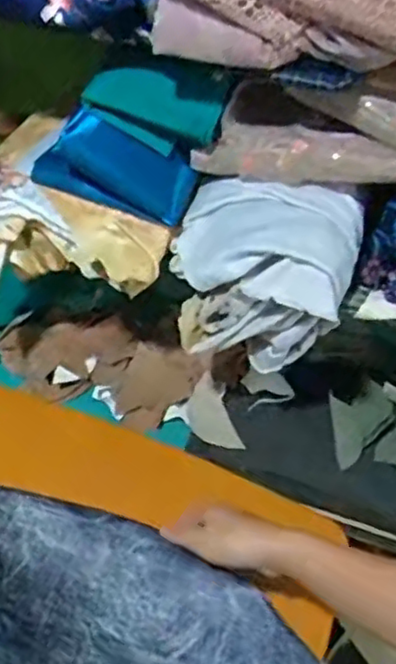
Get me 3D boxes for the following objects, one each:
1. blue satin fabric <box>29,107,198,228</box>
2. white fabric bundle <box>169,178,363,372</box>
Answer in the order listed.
[{"bbox_3d":[-0.086,-0.165,0.698,0.170,0.084,0.038,8,44,2],"label":"blue satin fabric"},{"bbox_3d":[0.063,-0.055,0.718,0.184,0.175,0.113,15,45,10],"label":"white fabric bundle"}]

